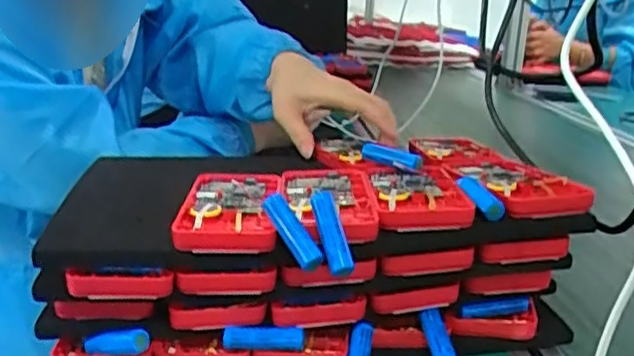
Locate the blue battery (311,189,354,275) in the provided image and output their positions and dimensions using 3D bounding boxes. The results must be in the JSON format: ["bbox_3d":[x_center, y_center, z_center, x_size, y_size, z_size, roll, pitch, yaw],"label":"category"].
[{"bbox_3d":[0.009,0.032,0.394,0.014,0.053,0.015,-7,-28,-20],"label":"blue battery"}]

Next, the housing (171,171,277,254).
[{"bbox_3d":[-0.058,0.020,0.444,0.062,0.018,0.121,1,17,-2],"label":"housing"}]

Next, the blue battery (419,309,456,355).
[{"bbox_3d":[0.078,0.104,0.430,0.016,0.012,0.048,-3,36,-6],"label":"blue battery"}]

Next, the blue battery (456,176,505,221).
[{"bbox_3d":[0.108,0.013,0.449,0.017,0.014,0.055,-1,17,-11],"label":"blue battery"}]

